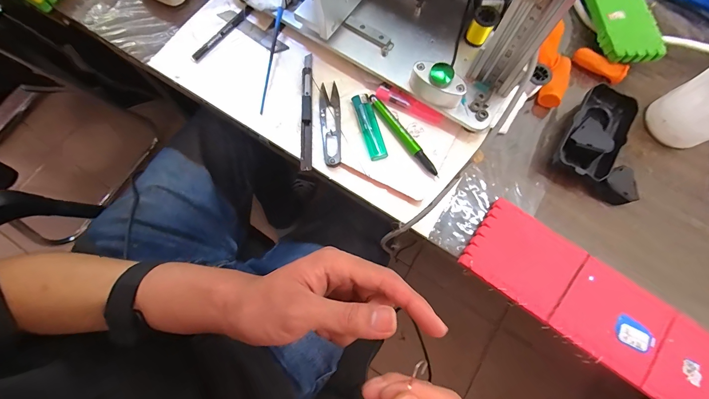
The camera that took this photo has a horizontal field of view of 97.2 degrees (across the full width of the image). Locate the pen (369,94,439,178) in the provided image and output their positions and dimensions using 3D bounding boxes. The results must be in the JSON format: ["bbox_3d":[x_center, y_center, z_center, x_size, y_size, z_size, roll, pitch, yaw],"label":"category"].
[{"bbox_3d":[0.052,-0.071,0.337,0.011,0.006,0.112,-35,77,-9],"label":"pen"}]

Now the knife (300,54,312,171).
[{"bbox_3d":[-0.054,-0.100,0.347,0.011,0.008,0.145,-2,74,0],"label":"knife"}]

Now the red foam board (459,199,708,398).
[{"bbox_3d":[0.265,0.130,0.285,0.347,0.014,0.083,34,77,9],"label":"red foam board"}]

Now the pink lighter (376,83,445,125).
[{"bbox_3d":[0.061,-0.105,0.348,0.078,0.014,0.016,29,76,8],"label":"pink lighter"}]

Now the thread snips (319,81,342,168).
[{"bbox_3d":[-0.027,-0.084,0.343,0.023,0.007,0.101,-3,74,0],"label":"thread snips"}]

